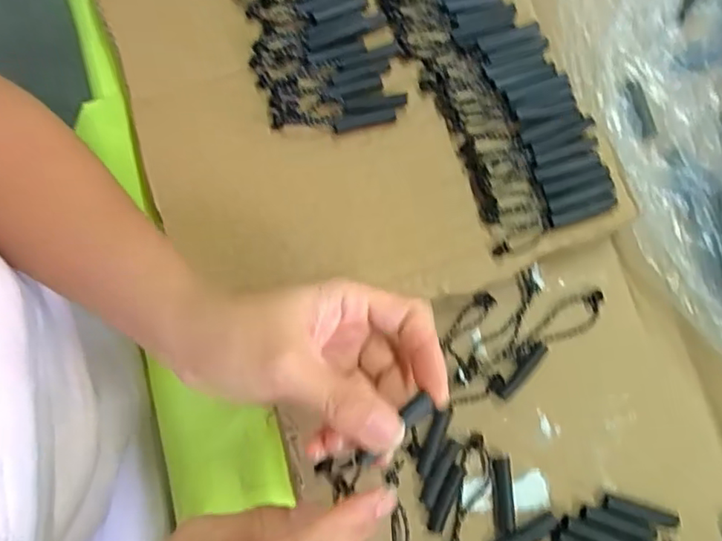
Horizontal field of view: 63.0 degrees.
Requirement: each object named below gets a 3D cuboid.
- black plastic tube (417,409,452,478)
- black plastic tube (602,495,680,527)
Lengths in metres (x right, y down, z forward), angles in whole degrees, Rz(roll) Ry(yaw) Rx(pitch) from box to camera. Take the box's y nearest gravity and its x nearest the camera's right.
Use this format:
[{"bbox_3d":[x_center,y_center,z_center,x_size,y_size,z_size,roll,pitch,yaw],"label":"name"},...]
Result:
[{"bbox_3d":[0.039,0.093,0.316,0.008,0.006,0.036,20,79,5],"label":"black plastic tube"},{"bbox_3d":[0.147,0.126,0.306,0.038,0.007,0.007,15,79,4],"label":"black plastic tube"}]

